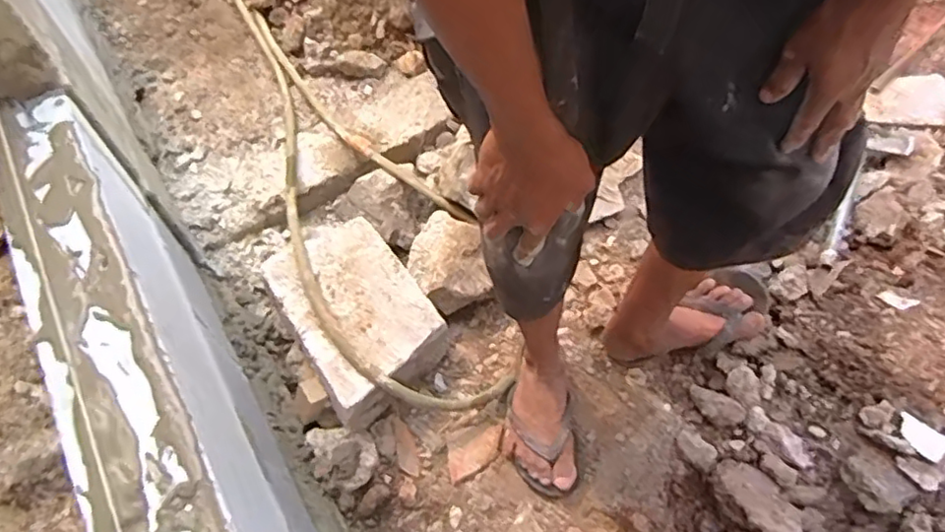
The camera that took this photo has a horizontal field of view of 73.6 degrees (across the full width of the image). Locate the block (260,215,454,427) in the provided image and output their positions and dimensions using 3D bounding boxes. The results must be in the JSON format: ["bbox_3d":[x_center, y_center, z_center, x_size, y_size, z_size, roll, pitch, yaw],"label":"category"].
[{"bbox_3d":[-0.192,0.076,1.024,0.219,0.102,0.307,-36,64,-19],"label":"block"}]

